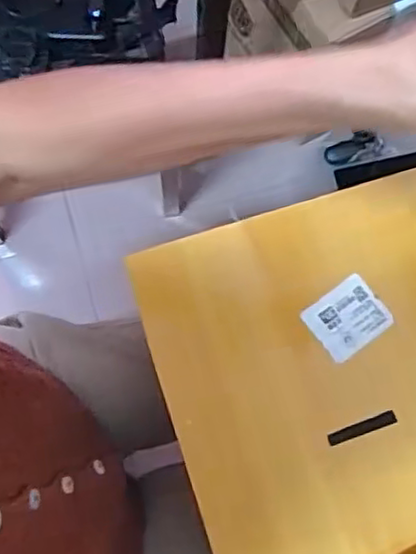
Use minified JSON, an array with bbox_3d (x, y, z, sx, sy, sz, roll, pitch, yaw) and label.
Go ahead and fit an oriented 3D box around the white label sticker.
[{"bbox_3d":[0.110,0.032,0.516,0.058,0.005,0.050,-35,78,-10],"label":"white label sticker"}]

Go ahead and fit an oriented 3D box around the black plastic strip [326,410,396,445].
[{"bbox_3d":[0.115,0.113,0.494,0.052,0.008,0.010,-19,75,-6],"label":"black plastic strip"}]

